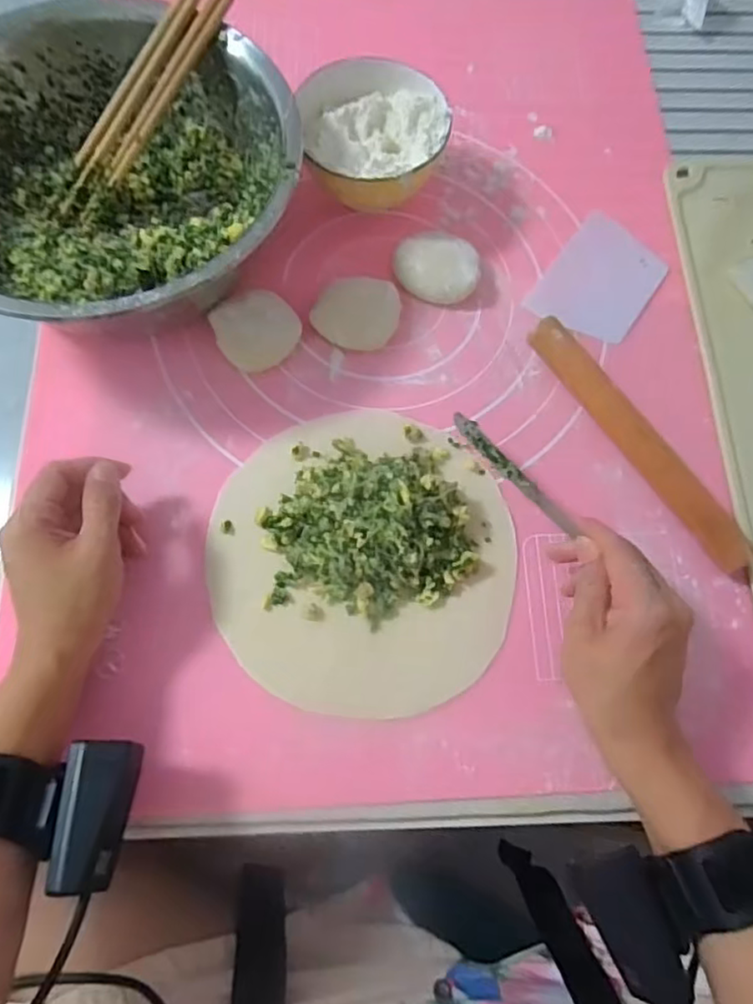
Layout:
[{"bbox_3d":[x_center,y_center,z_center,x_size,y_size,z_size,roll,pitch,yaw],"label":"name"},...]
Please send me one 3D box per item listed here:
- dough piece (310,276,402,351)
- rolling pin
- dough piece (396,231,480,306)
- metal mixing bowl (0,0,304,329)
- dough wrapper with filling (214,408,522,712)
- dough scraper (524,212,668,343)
[{"bbox_3d":[-0.014,-0.140,0.466,0.059,0.019,0.053,16,72,4],"label":"dough piece"},{"bbox_3d":[0.178,-0.042,0.435,0.023,0.029,0.209,-33,75,-11],"label":"rolling pin"},{"bbox_3d":[0.046,-0.178,0.477,0.062,0.024,0.047,14,72,4],"label":"dough piece"},{"bbox_3d":[-0.184,-0.217,0.447,0.253,0.096,0.239,0,72,-1],"label":"metal mixing bowl"},{"bbox_3d":[-0.007,0.029,0.403,0.193,0.032,0.198,-4,72,-2],"label":"dough wrapper with filling"},{"bbox_3d":[0.177,-0.174,0.492,0.077,0.004,0.108,34,74,10],"label":"dough scraper"}]

